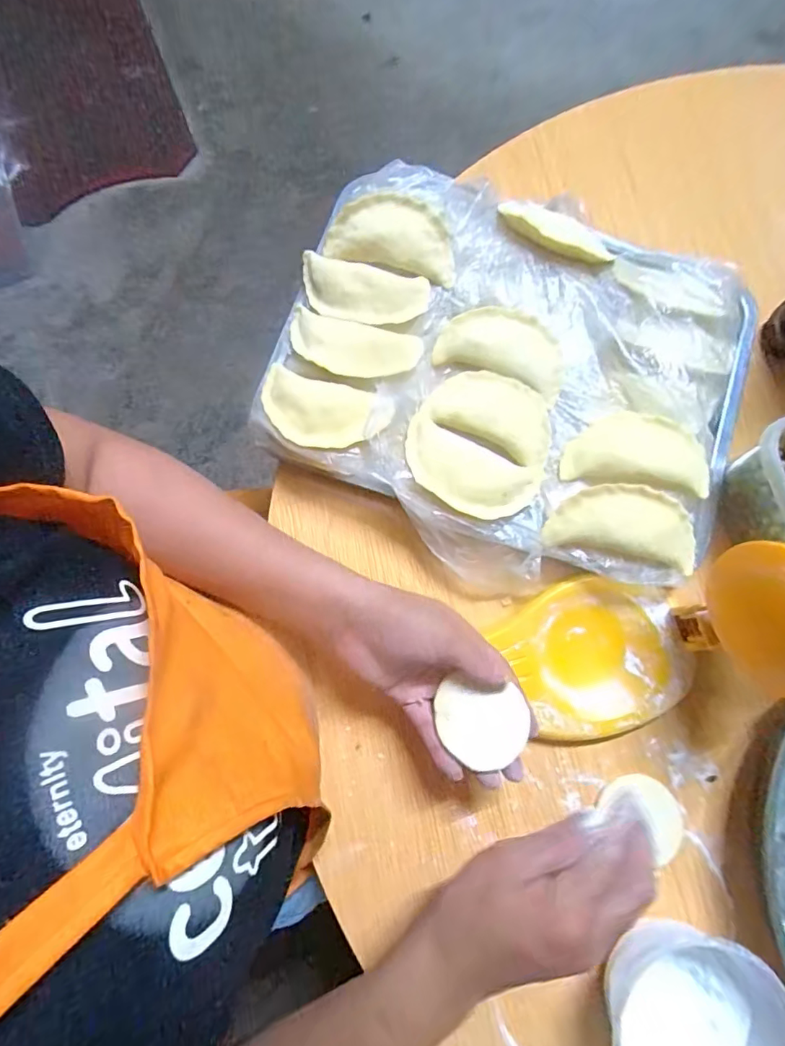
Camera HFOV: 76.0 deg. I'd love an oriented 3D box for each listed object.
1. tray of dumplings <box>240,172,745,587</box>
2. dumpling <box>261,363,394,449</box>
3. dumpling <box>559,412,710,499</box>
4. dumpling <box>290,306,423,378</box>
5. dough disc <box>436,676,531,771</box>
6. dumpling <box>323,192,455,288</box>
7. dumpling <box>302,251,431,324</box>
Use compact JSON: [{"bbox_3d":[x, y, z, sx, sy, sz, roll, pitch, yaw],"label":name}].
[{"bbox_3d":[0.093,-0.124,0.414,0.373,0.039,0.316,18,79,4],"label":"tray of dumplings"},{"bbox_3d":[-0.058,-0.087,0.399,0.106,0.015,0.057,19,79,4],"label":"dumpling"},{"bbox_3d":[0.192,-0.056,0.396,0.107,0.019,0.057,8,79,2],"label":"dumpling"},{"bbox_3d":[-0.034,-0.145,0.411,0.110,0.022,0.054,14,79,3],"label":"dumpling"},{"bbox_3d":[0.062,0.135,0.339,0.060,0.010,0.055,0,79,0],"label":"dough disc"},{"bbox_3d":[0.000,-0.245,0.425,0.109,0.023,0.059,9,79,2],"label":"dumpling"},{"bbox_3d":[-0.026,-0.193,0.422,0.108,0.015,0.049,13,79,3],"label":"dumpling"}]

